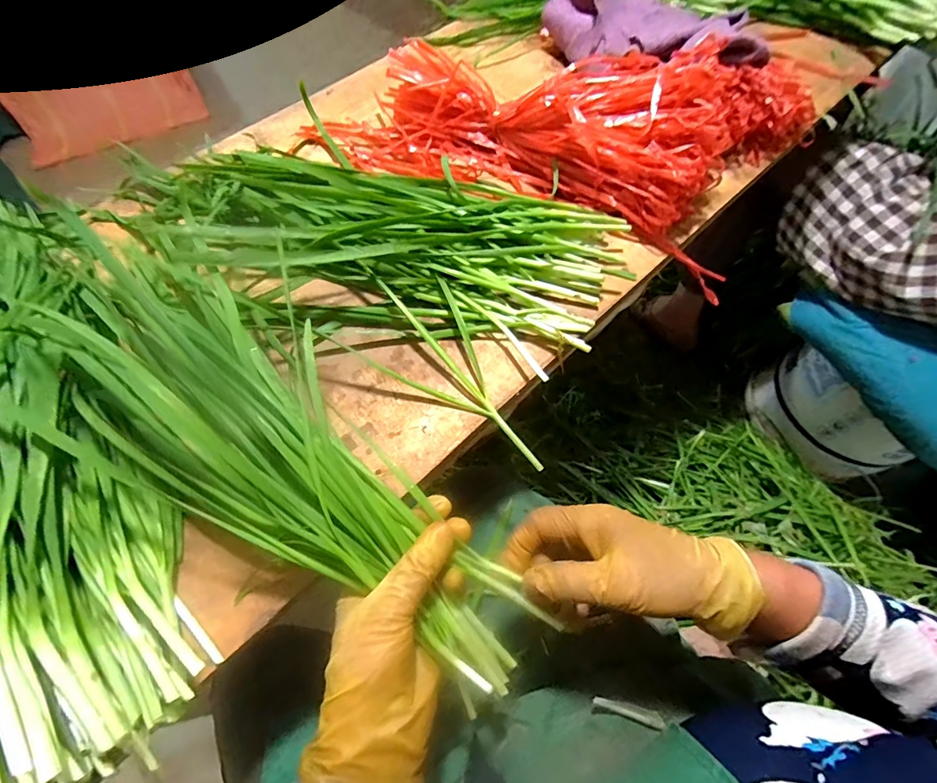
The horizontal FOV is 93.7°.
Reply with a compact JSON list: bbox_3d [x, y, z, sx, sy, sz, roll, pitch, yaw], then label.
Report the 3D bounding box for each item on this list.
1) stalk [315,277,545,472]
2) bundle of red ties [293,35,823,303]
[{"bbox_3d":[-0.016,-0.009,0.351,0.099,0.022,0.194,-39,81,-17],"label":"stalk"},{"bbox_3d":[0.084,-0.308,0.463,0.485,0.090,0.289,26,66,14],"label":"bundle of red ties"}]

